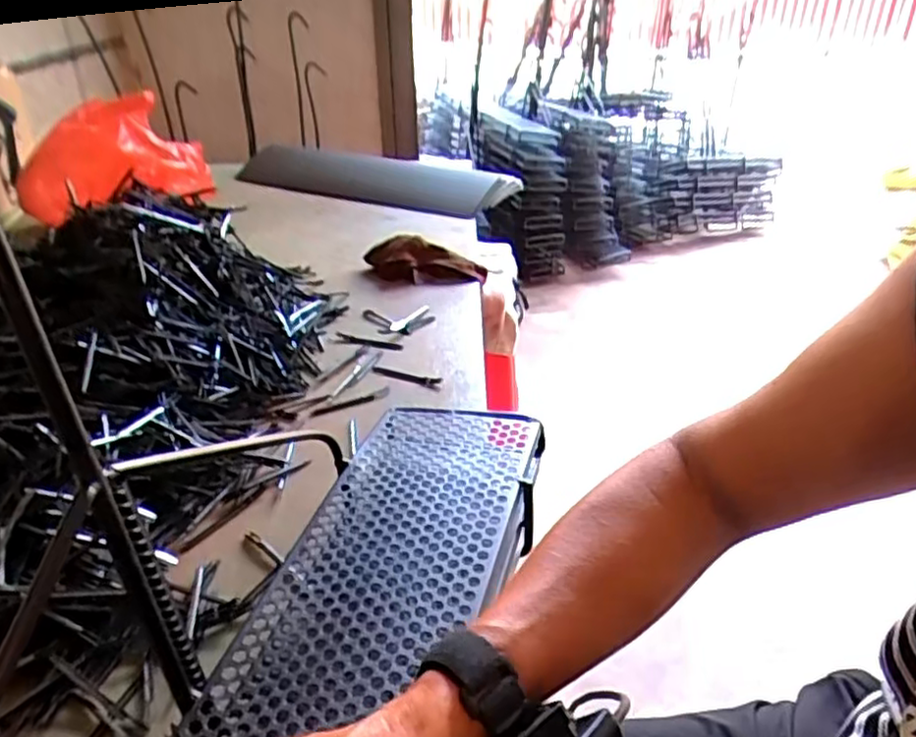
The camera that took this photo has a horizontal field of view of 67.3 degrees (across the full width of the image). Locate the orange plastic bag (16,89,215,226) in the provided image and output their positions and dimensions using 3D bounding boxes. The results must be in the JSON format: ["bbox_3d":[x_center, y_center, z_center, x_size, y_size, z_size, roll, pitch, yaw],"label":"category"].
[{"bbox_3d":[-0.603,-0.365,1.189,0.310,0.152,0.196,-13,33,-18],"label":"orange plastic bag"}]

